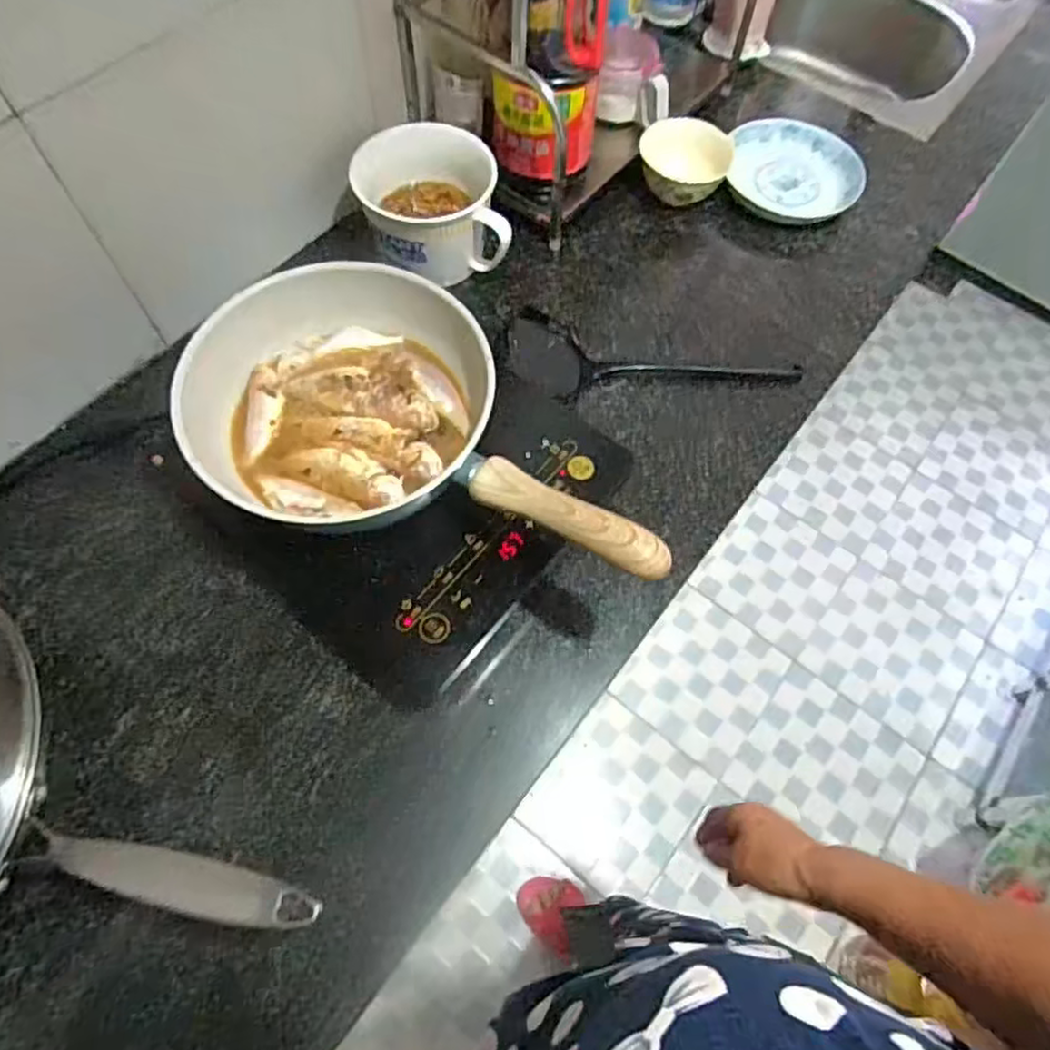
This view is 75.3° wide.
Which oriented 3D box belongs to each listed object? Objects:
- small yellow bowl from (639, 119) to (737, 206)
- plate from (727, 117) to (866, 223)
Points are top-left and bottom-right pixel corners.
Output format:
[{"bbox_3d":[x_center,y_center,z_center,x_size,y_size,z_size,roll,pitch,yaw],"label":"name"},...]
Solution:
[{"bbox_3d":[0.189,-0.431,0.818,0.105,0.061,0.081,19,66,7],"label":"small yellow bowl"},{"bbox_3d":[0.344,-0.459,0.865,0.157,0.026,0.173,11,65,4],"label":"plate"}]

